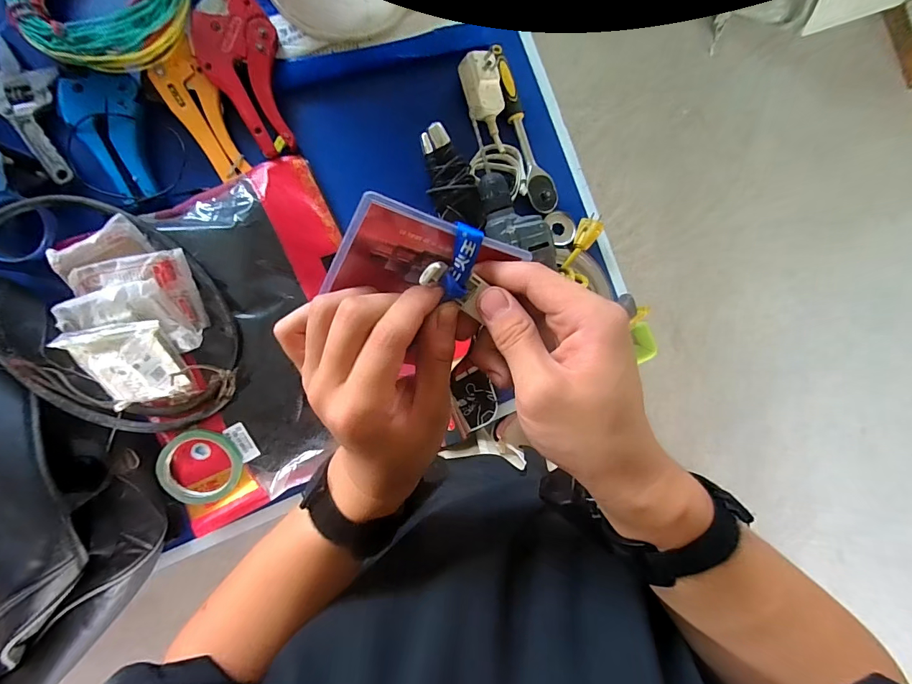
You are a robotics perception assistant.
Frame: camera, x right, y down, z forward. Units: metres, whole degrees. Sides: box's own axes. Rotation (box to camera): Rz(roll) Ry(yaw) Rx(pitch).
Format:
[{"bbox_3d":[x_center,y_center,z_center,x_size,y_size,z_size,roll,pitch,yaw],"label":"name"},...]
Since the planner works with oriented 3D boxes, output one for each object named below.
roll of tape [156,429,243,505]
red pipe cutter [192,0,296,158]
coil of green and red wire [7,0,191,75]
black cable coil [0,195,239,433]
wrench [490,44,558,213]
[{"bbox_3d":[-0.319,0.154,0.514,0.087,0.022,0.094,0,91,-9],"label":"roll of tape"},{"bbox_3d":[-0.276,-0.350,0.527,0.096,0.027,0.205,-9,92,-8],"label":"red pipe cutter"},{"bbox_3d":[-0.441,-0.449,0.497,0.209,0.045,0.222,-13,92,-8],"label":"coil of green and red wire"},{"bbox_3d":[-0.412,-0.031,0.486,0.232,0.025,0.331,-42,96,-6],"label":"black cable coil"},{"bbox_3d":[0.095,-0.302,0.590,0.040,0.026,0.234,-19,93,-8],"label":"wrench"}]

